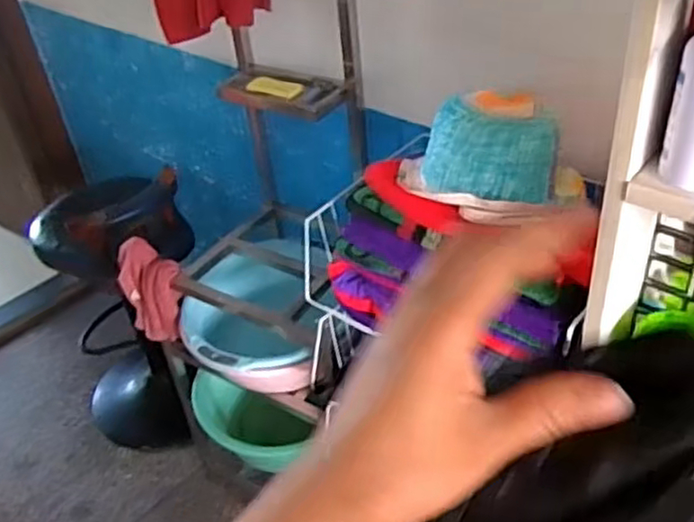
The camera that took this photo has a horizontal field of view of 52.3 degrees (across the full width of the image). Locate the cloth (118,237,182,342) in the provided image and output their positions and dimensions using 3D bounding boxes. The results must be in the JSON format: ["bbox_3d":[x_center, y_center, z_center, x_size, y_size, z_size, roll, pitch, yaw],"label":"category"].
[{"bbox_3d":[-0.351,0.054,1.278,0.118,0.200,0.049,-14,7,19],"label":"cloth"}]

